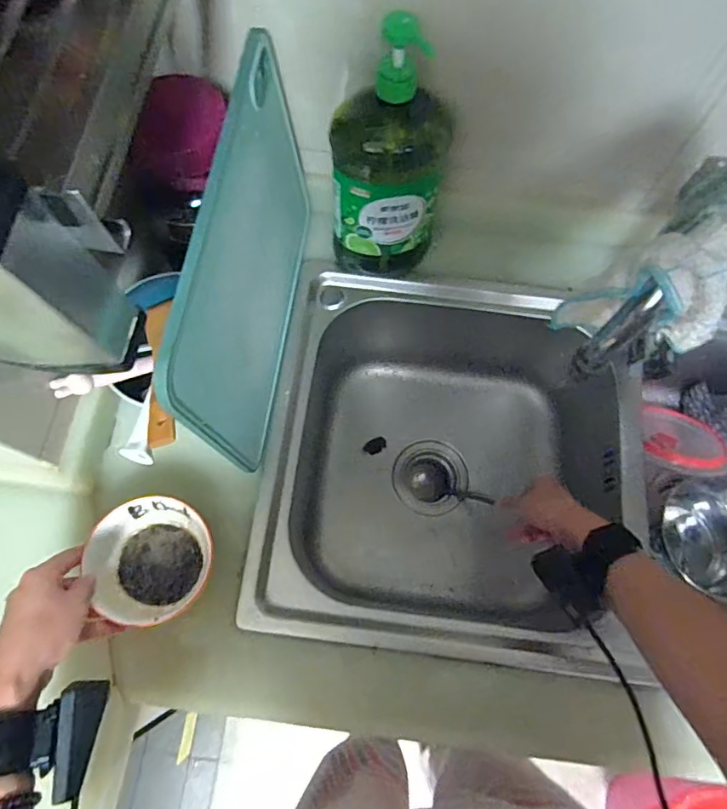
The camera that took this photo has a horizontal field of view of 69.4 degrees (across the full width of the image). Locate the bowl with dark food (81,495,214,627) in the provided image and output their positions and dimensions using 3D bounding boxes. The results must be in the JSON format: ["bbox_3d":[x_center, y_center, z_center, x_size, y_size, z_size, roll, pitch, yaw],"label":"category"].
[{"bbox_3d":[-0.204,0.143,0.499,0.104,0.058,0.108,0,71,-1],"label":"bowl with dark food"}]

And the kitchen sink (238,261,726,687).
[{"bbox_3d":[0.259,0.100,0.689,0.715,0.262,0.417,7,71,2],"label":"kitchen sink"}]

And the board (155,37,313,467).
[{"bbox_3d":[-0.103,-0.130,0.508,0.009,0.248,0.362,5,69,6],"label":"board"}]

